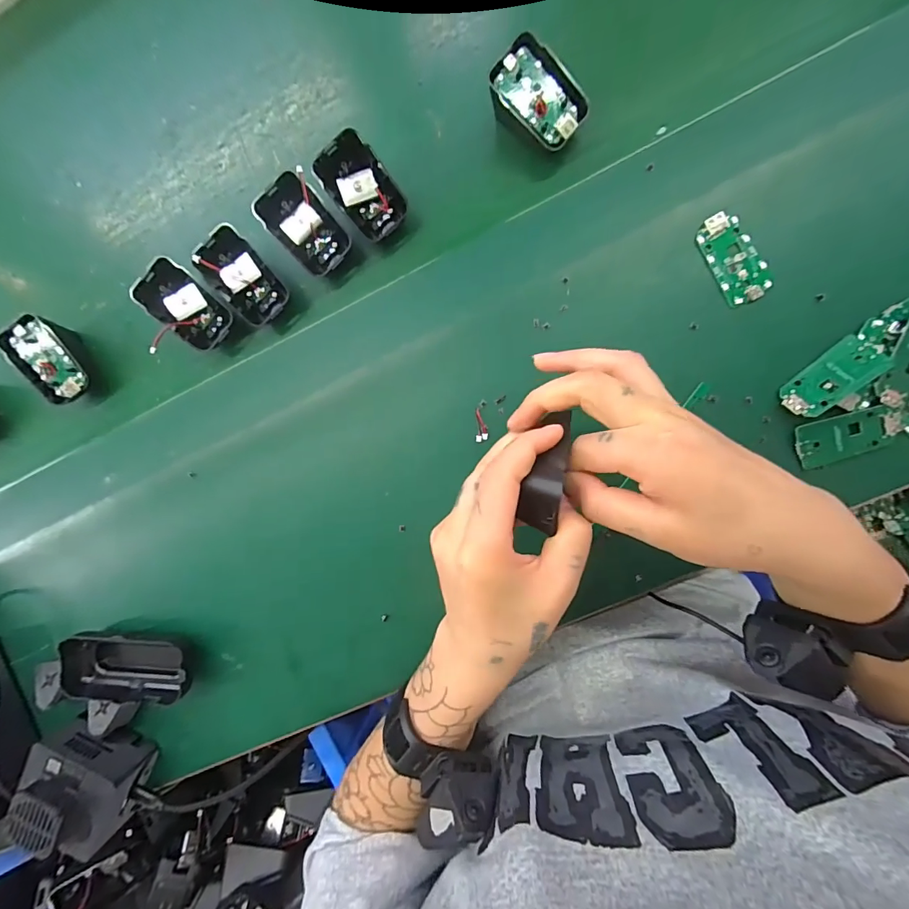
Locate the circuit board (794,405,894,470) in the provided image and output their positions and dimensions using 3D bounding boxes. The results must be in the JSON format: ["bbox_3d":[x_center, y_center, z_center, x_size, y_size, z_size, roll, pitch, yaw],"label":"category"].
[{"bbox_3d":[0.270,-0.012,0.293,0.058,0.007,0.031,-16,88,8],"label":"circuit board"}]

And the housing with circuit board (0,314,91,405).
[{"bbox_3d":[-0.338,-0.077,0.361,0.048,0.041,0.069,-22,89,8],"label":"housing with circuit board"}]

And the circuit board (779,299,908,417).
[{"bbox_3d":[0.271,-0.064,0.287,0.099,0.004,0.030,-41,66,7],"label":"circuit board"}]

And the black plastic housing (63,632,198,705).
[{"bbox_3d":[-0.266,0.175,0.355,0.112,0.031,0.057,-3,94,9],"label":"black plastic housing"}]

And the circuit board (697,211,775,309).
[{"bbox_3d":[0.197,-0.138,0.298,0.032,0.004,0.064,-29,86,8],"label":"circuit board"}]

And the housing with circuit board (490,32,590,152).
[{"bbox_3d":[0.061,-0.253,0.307,0.069,0.033,0.048,43,97,4],"label":"housing with circuit board"}]

